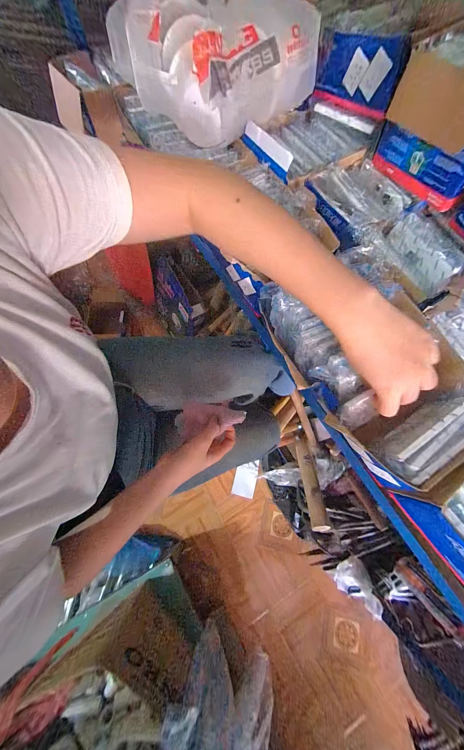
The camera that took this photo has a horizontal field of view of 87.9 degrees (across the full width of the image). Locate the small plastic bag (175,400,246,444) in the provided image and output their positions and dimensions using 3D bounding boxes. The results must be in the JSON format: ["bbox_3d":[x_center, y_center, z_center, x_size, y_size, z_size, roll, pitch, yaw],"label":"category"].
[{"bbox_3d":[-0.037,0.073,0.404,0.119,0.025,0.063,-4,73,11],"label":"small plastic bag"}]

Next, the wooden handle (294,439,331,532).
[{"bbox_3d":[0.230,0.317,0.714,0.044,0.038,0.252,-2,48,-1],"label":"wooden handle"}]

